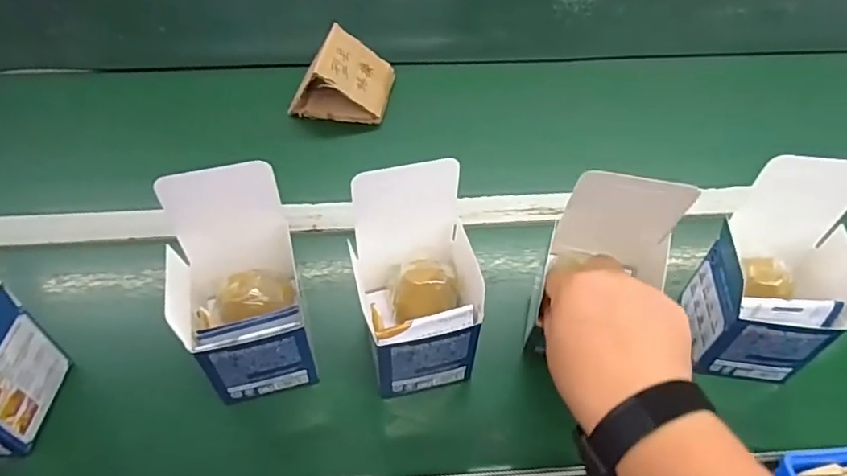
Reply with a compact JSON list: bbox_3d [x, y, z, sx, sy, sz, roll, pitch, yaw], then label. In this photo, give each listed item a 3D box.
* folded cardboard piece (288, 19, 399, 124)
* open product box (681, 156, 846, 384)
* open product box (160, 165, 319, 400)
[{"bbox_3d":[-0.099,-0.203,0.700,0.111,0.072,0.102,8,51,7],"label":"folded cardboard piece"},{"bbox_3d":[0.287,0.035,0.449,0.100,0.175,0.088,5,51,5],"label":"open product box"},{"bbox_3d":[-0.141,0.041,0.430,0.086,0.175,0.089,-11,51,-9],"label":"open product box"}]

